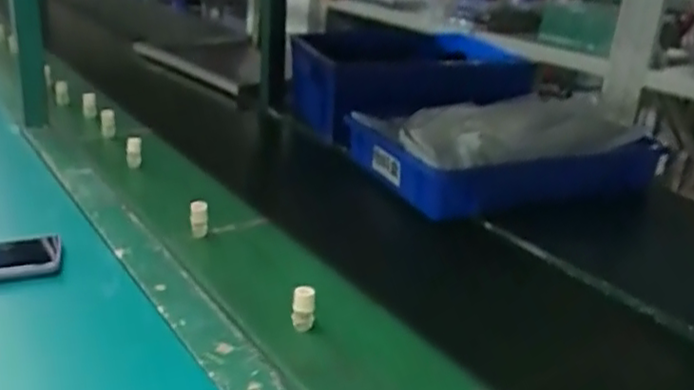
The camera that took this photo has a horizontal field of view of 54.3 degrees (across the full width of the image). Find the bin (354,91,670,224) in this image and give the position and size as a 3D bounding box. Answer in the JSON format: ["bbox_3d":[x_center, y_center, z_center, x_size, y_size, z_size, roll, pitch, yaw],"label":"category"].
[{"bbox_3d":[0.244,-0.067,1.018,0.400,0.104,0.290,-6,23,-23],"label":"bin"}]

